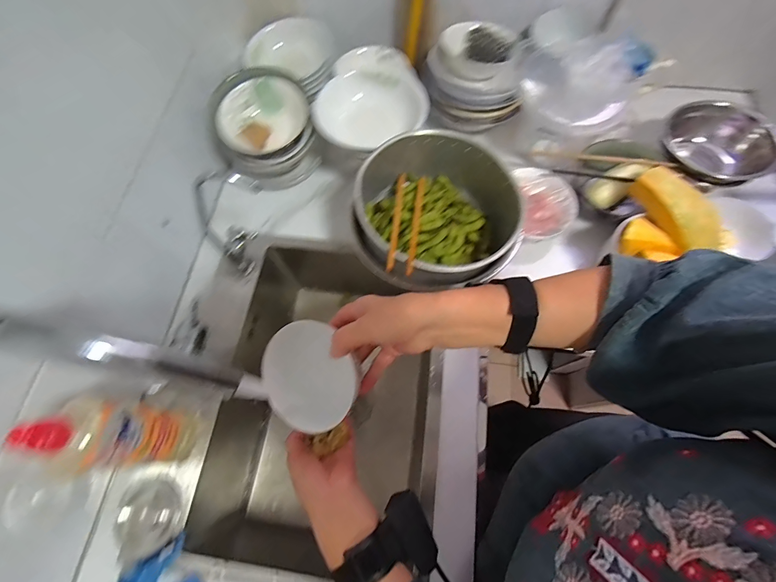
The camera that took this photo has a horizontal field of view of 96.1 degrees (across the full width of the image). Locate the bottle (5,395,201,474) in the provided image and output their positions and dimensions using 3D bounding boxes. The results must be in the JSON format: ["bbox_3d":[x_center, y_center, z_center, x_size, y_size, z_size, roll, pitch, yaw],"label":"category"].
[{"bbox_3d":[-0.295,0.161,0.393,0.045,0.217,0.063,-2,67,1],"label":"bottle"}]

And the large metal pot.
[{"bbox_3d":[0.050,-0.128,0.527,0.244,0.121,0.227,-1,67,2],"label":"large metal pot"}]

